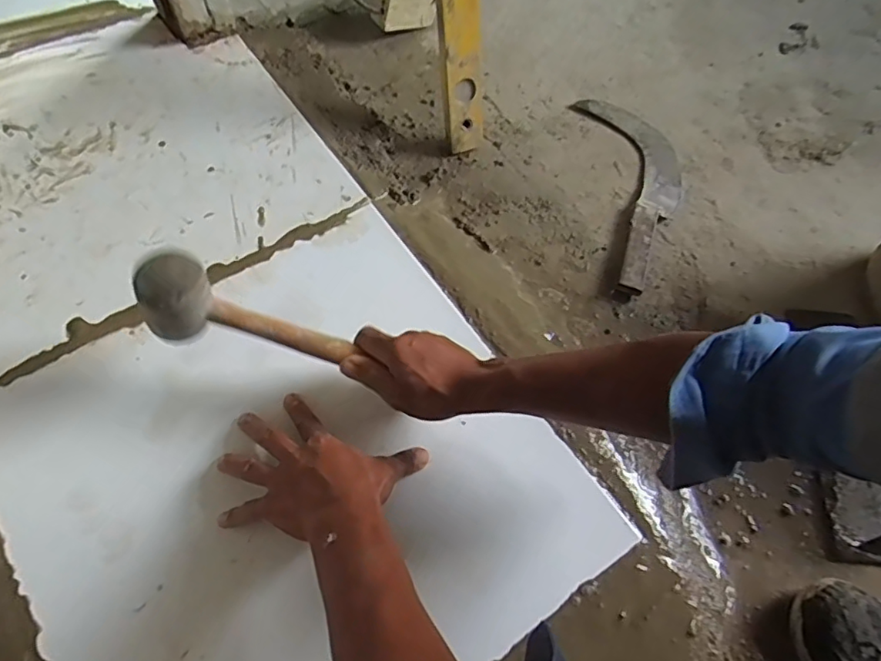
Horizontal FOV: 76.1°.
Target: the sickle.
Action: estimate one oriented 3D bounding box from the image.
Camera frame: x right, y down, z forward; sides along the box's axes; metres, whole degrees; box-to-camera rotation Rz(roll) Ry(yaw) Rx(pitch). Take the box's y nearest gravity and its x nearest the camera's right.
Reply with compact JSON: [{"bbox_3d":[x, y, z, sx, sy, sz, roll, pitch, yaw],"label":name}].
[{"bbox_3d":[0.288,-0.208,0.802,0.134,0.022,0.357,-1,63,-5],"label":"sickle"}]

